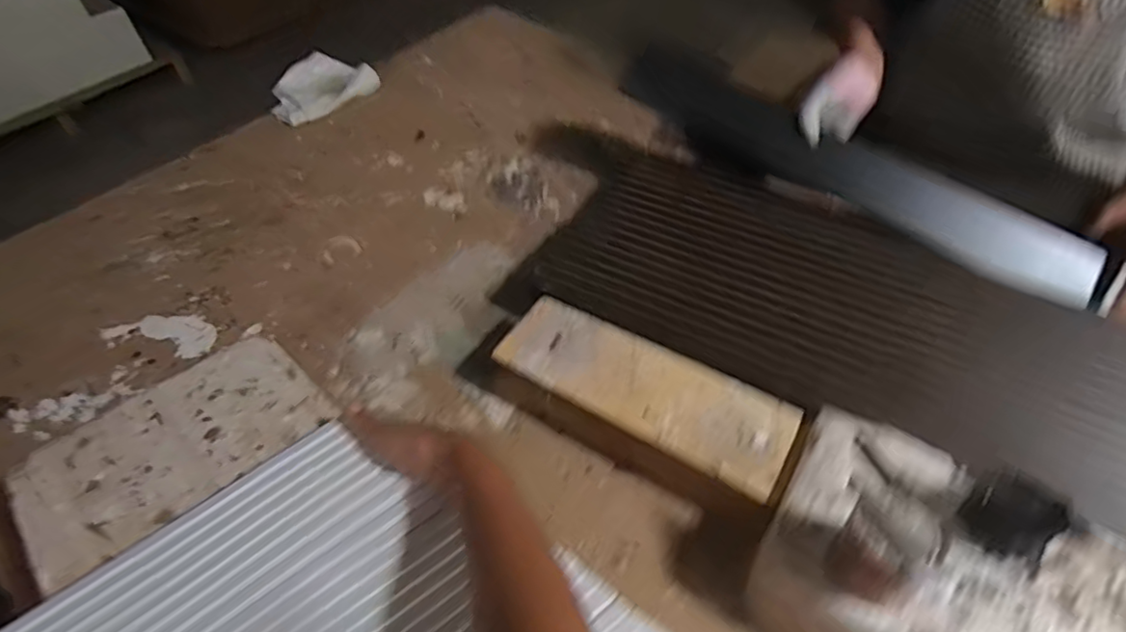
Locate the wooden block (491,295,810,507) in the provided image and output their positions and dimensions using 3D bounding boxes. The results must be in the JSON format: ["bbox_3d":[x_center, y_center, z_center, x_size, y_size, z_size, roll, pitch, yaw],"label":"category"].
[{"bbox_3d":[0.084,0.093,0.674,0.315,0.075,0.121,23,54,22],"label":"wooden block"}]

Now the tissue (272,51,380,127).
[{"bbox_3d":[-0.381,-0.358,0.974,0.085,0.054,0.170,25,55,23],"label":"tissue"}]

